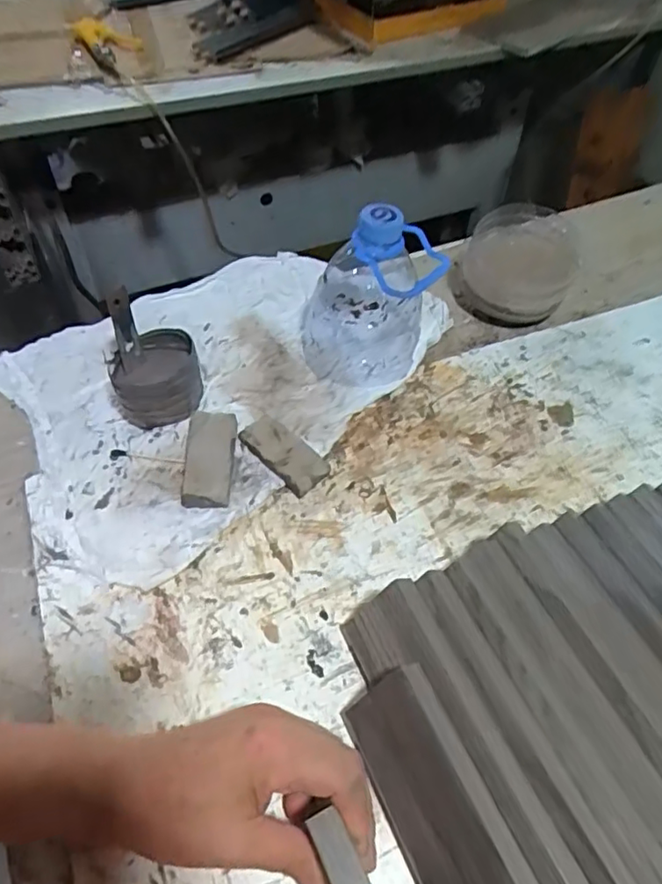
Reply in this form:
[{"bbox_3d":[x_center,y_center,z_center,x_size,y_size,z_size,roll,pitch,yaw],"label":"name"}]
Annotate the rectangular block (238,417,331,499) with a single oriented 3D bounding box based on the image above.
[{"bbox_3d":[-0.035,0.009,0.446,0.068,0.016,0.033,39,60,25],"label":"rectangular block"}]

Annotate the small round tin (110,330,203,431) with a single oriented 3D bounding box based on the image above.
[{"bbox_3d":[-0.133,-0.048,0.463,0.062,0.051,0.063,1,52,-2],"label":"small round tin"}]

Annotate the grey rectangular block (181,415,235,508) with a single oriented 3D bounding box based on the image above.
[{"bbox_3d":[-0.087,0.011,0.431,0.035,0.030,0.070,0,52,-3],"label":"grey rectangular block"}]

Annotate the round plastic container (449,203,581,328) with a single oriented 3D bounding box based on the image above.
[{"bbox_3d":[0.172,-0.169,0.571,0.106,0.053,0.114,1,52,-2],"label":"round plastic container"}]

